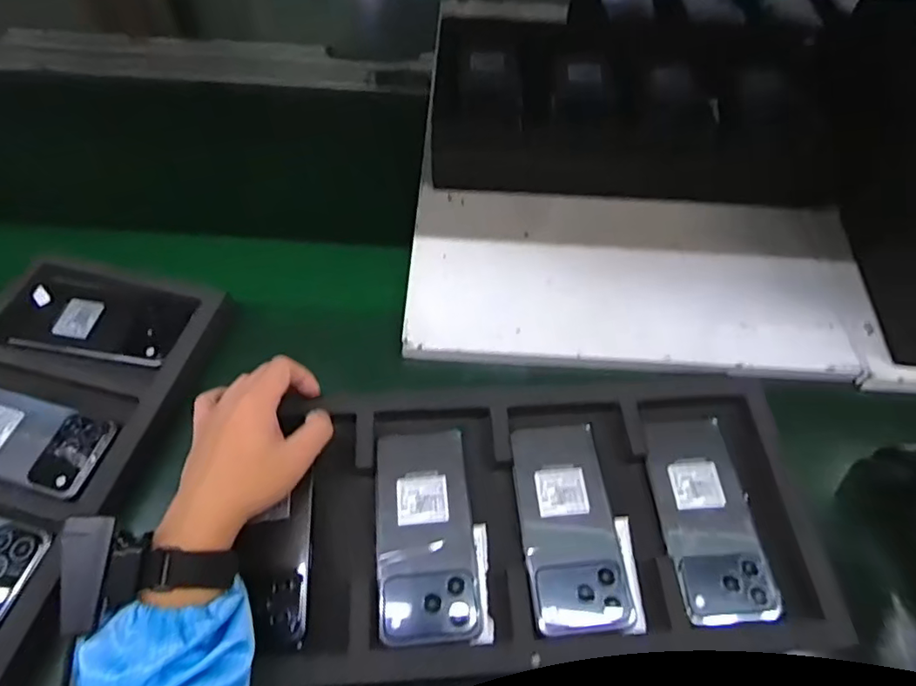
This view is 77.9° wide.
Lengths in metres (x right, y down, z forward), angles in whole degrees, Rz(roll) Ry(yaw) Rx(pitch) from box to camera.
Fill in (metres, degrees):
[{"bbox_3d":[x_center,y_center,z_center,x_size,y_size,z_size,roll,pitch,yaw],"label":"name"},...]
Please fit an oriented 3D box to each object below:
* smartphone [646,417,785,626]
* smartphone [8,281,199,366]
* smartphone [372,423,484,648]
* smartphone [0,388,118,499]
[{"bbox_3d":[0.198,0.135,0.449,0.072,0.010,0.156,-6,60,-2],"label":"smartphone"},{"bbox_3d":[-0.343,-0.020,0.550,0.161,0.006,0.072,9,63,3],"label":"smartphone"},{"bbox_3d":[-0.025,0.145,0.441,0.074,0.005,0.155,-4,60,-5],"label":"smartphone"},{"bbox_3d":[-0.390,0.082,0.501,0.159,0.005,0.070,16,56,5],"label":"smartphone"}]

